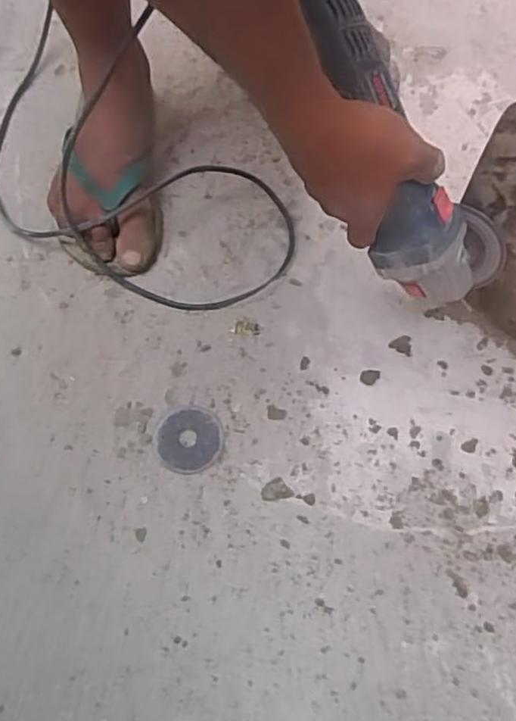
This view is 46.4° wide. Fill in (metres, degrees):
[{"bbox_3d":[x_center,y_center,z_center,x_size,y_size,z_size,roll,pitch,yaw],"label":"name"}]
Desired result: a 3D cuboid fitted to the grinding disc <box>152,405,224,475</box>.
[{"bbox_3d":[-0.062,0.070,0.537,0.060,0.004,0.061,2,63,-3],"label":"grinding disc"}]

